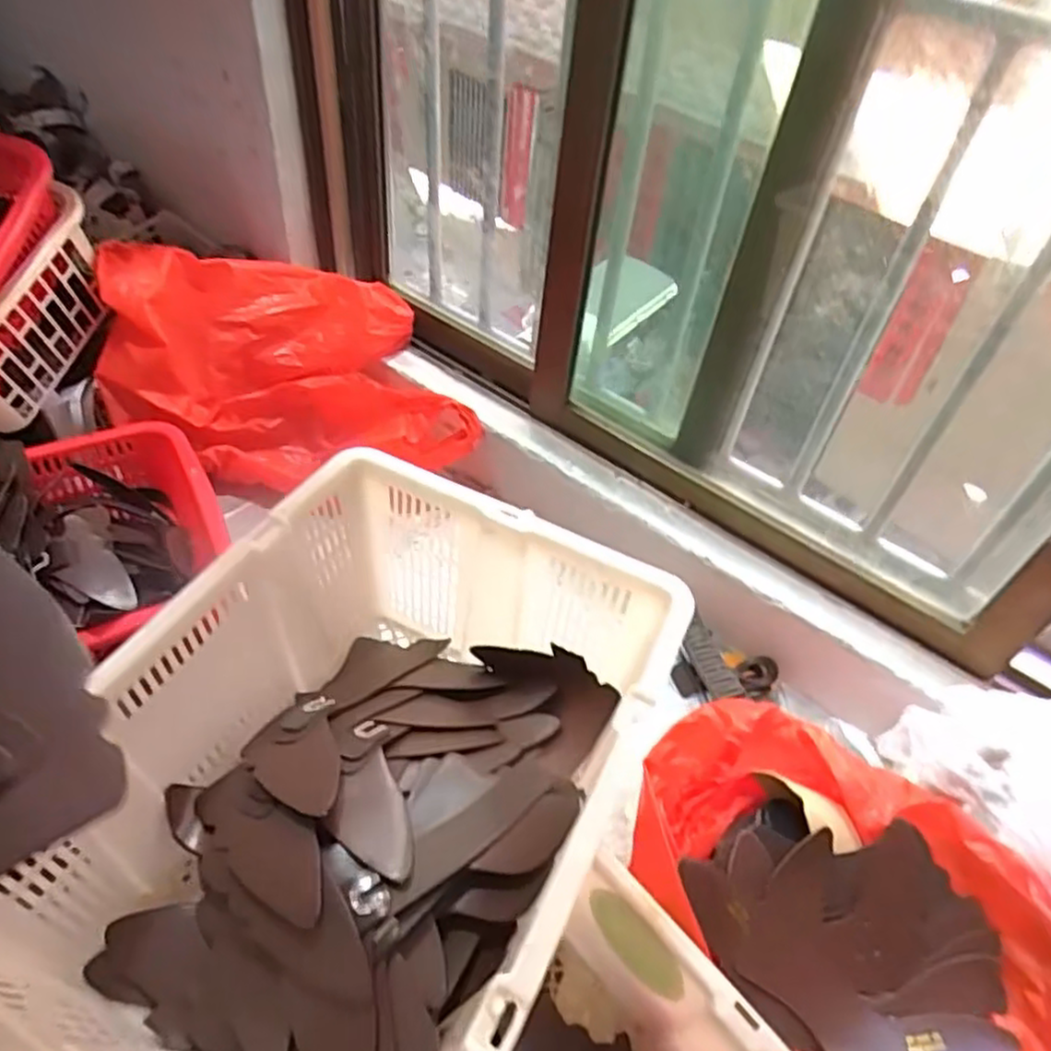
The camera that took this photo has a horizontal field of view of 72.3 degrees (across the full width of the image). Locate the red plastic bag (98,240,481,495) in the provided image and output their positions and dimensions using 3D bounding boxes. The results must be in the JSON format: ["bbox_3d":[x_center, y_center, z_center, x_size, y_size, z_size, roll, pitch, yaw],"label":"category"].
[{"bbox_3d":[-0.303,-0.207,0.962,0.465,0.262,0.203,1,47,-5],"label":"red plastic bag"}]

